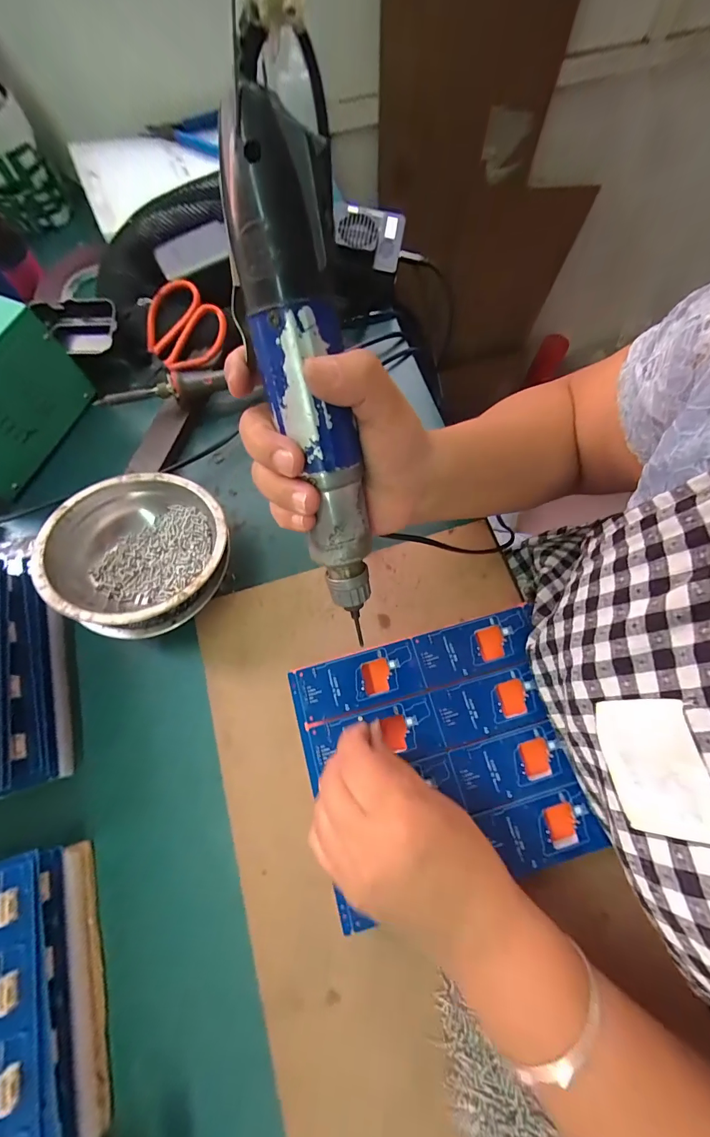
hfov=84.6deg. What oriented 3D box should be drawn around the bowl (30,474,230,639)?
[{"bbox_3d":[-0.160,-0.013,0.303,0.123,0.064,0.122,-1,70,4],"label":"bowl"}]

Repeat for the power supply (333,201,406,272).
[{"bbox_3d":[0.011,-0.322,0.383,0.069,0.028,0.051,11,90,-13],"label":"power supply"}]

